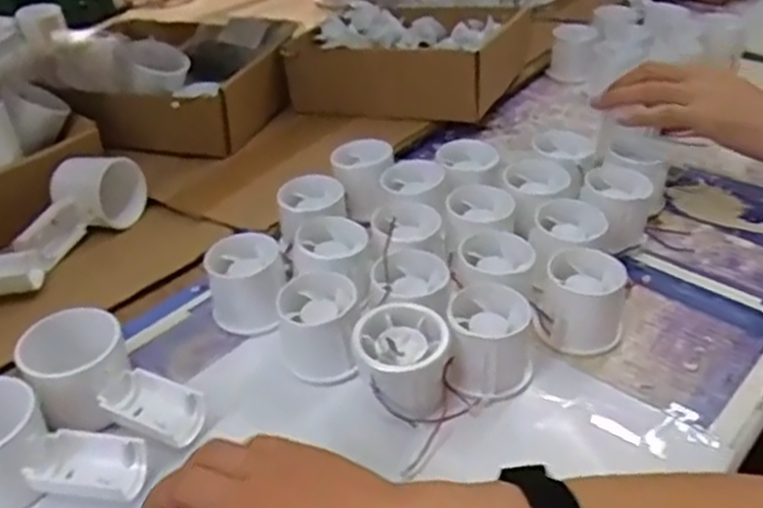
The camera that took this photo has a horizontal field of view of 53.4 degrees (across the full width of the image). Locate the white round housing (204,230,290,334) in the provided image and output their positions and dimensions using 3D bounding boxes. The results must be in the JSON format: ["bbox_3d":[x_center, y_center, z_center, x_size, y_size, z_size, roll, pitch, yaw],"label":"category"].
[{"bbox_3d":[-0.093,0.023,0.529,0.052,0.055,0.056,-2,35,2],"label":"white round housing"}]

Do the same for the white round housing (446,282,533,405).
[{"bbox_3d":[0.068,0.054,0.476,0.051,0.051,0.050,-2,35,2],"label":"white round housing"}]

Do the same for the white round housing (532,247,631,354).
[{"bbox_3d":[0.135,0.029,0.506,0.052,0.053,0.057,-2,35,2],"label":"white round housing"}]

